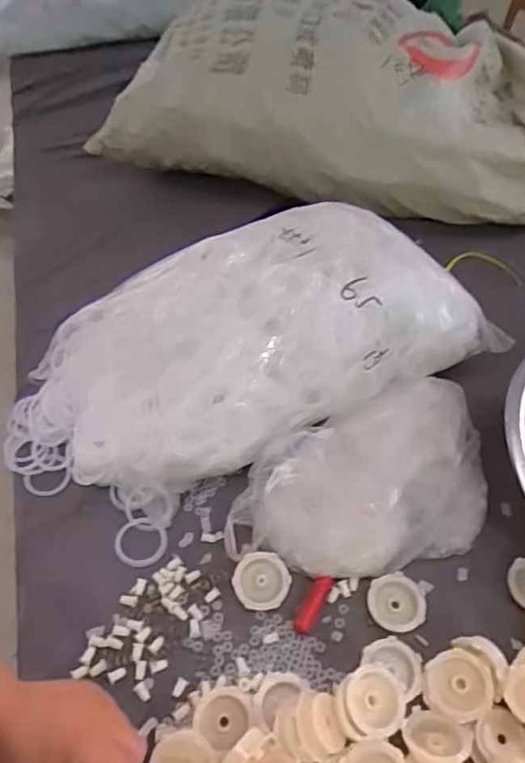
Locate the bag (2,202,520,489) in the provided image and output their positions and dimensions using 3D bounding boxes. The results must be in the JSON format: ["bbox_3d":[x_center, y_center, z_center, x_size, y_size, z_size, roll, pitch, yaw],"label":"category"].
[{"bbox_3d":[-0.035,-0.038,0.676,0.587,0.173,0.253,-20,53,1],"label":"bag"}]

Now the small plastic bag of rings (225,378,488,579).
[{"bbox_3d":[0.108,0.111,0.614,0.302,0.077,0.177,-17,53,-12],"label":"small plastic bag of rings"}]

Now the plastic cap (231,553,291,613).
[{"bbox_3d":[-0.001,0.200,0.578,0.055,0.015,0.053,-6,70,3],"label":"plastic cap"}]

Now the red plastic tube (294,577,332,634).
[{"bbox_3d":[0.049,0.220,0.567,0.018,0.012,0.057,24,56,19],"label":"red plastic tube"}]

